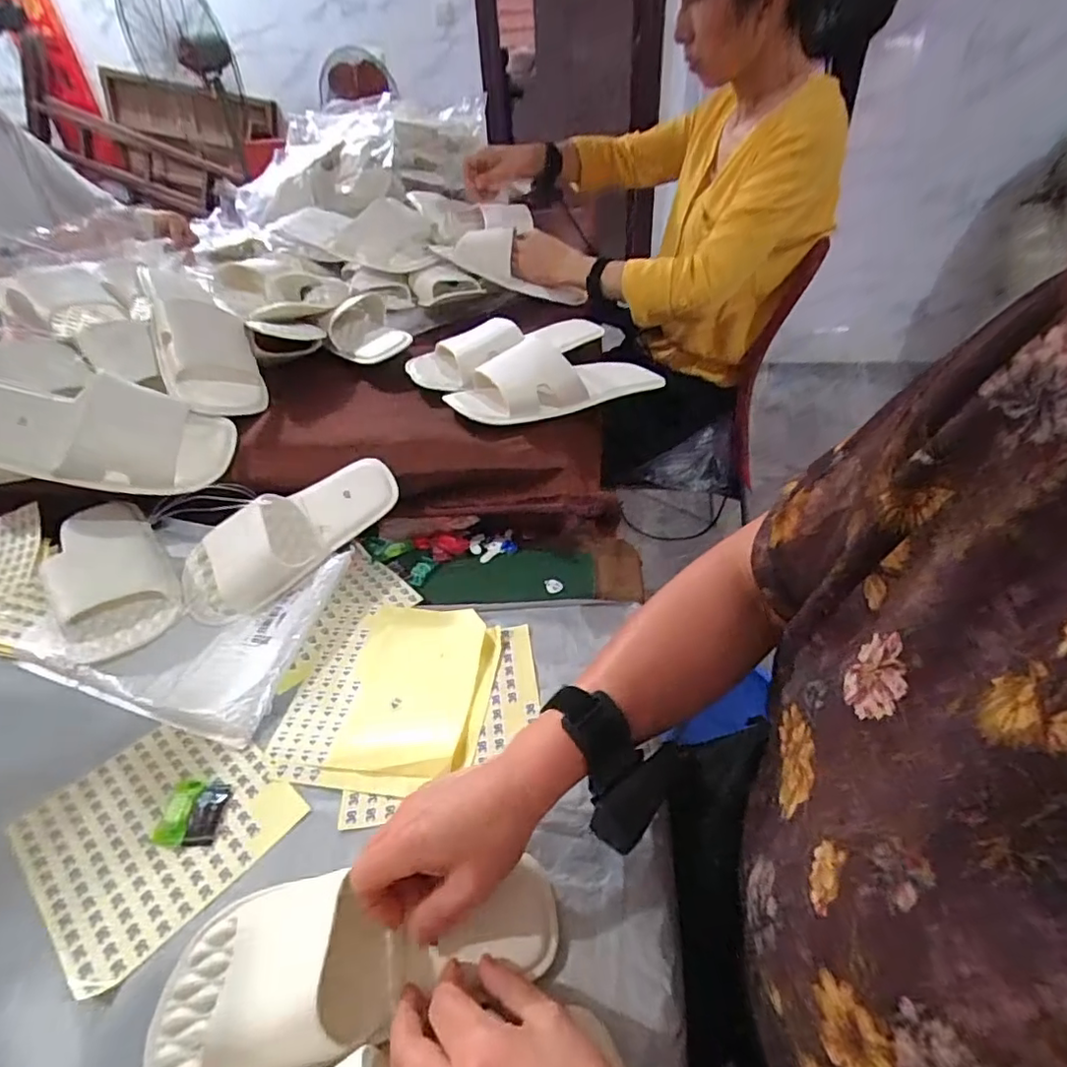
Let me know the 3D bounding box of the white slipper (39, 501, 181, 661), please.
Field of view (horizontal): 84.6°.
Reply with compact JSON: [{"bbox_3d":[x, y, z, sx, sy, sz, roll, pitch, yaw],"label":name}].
[{"bbox_3d":[-0.437,0.039,0.608,0.102,0.072,0.234,-27,45,-25],"label":"white slipper"}]

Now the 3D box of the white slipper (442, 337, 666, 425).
[{"bbox_3d":[0.027,-0.193,0.710,0.267,0.057,0.113,-21,43,-20],"label":"white slipper"}]

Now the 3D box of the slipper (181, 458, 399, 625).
[{"bbox_3d":[-0.254,-0.001,0.607,0.240,0.064,0.096,-37,67,-10],"label":"slipper"}]

